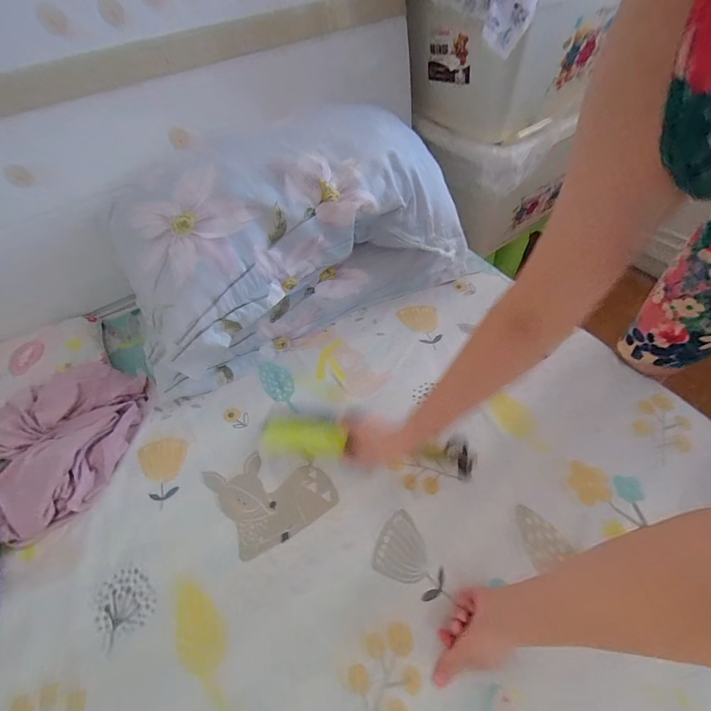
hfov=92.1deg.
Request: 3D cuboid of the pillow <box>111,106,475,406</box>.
[{"bbox_3d":[-0.111,-0.188,0.665,0.669,0.300,0.228,-27,56,-15],"label":"pillow"}]

